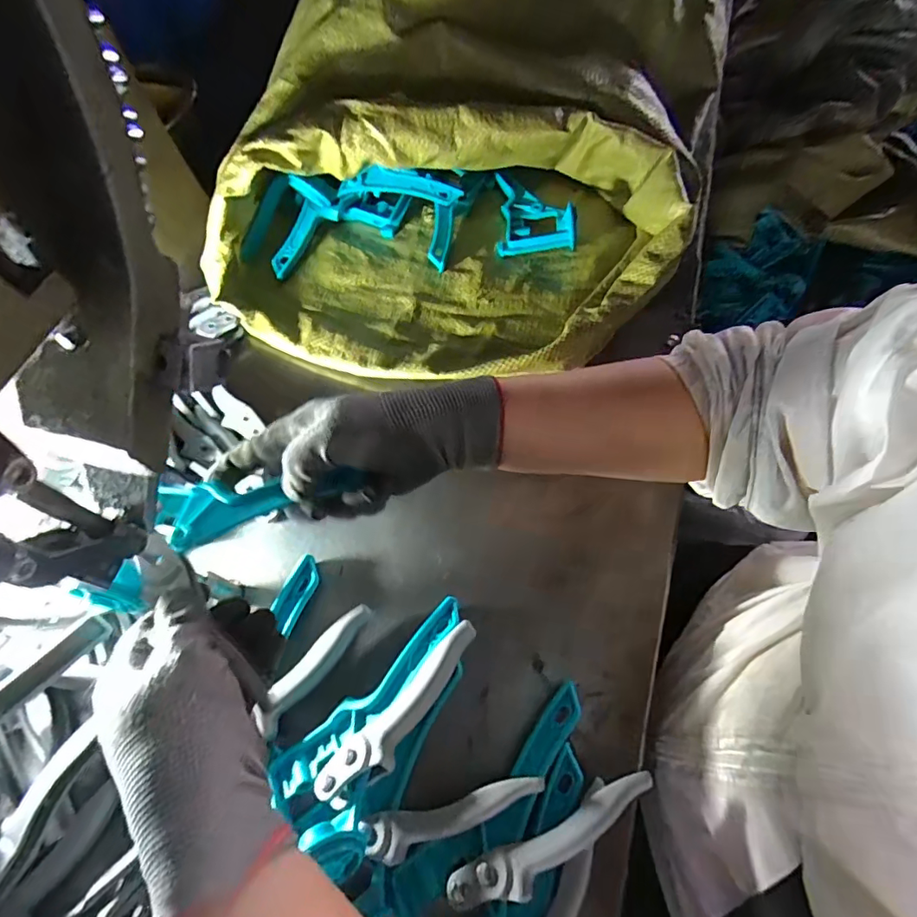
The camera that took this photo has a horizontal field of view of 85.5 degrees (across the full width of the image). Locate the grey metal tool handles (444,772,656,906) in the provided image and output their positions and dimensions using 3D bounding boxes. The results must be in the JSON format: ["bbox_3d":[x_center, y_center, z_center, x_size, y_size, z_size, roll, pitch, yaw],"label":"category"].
[{"bbox_3d":[0.055,0.219,0.283,0.126,0.023,0.024,-22,66,-11],"label":"grey metal tool handles"}]

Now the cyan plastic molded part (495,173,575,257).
[{"bbox_3d":[0.079,-0.272,0.536,0.079,0.036,0.109,-2,63,-2],"label":"cyan plastic molded part"}]

